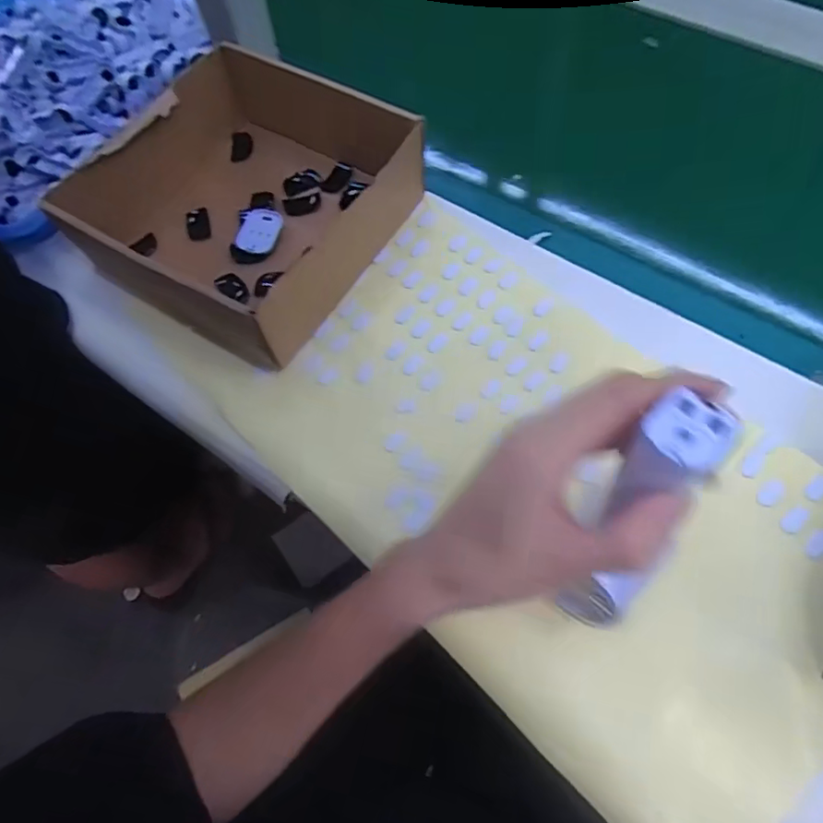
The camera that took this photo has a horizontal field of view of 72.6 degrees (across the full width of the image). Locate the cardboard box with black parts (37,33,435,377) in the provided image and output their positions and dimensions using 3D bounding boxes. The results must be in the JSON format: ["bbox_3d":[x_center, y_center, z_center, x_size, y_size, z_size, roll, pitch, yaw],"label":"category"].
[{"bbox_3d":[-0.127,-0.159,0.423,0.198,0.068,0.197,30,70,15],"label":"cardboard box with black parts"}]

